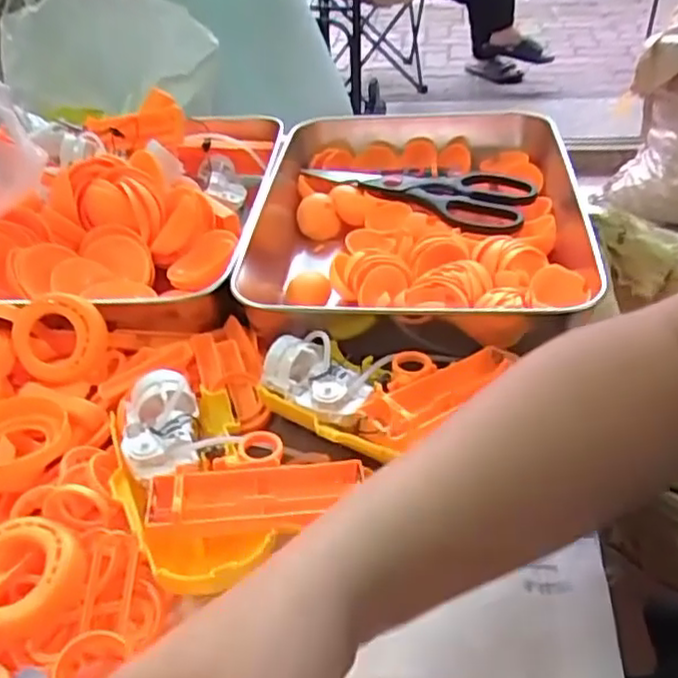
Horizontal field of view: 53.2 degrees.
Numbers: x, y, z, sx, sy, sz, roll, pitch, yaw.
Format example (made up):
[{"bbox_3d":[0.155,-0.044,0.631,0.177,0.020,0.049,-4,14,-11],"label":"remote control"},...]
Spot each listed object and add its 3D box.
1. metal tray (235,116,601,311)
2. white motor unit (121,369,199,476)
[{"bbox_3d":[0.056,-0.085,0.536,0.257,0.069,0.286,3,40,9],"label":"metal tray"},{"bbox_3d":[-0.099,0.047,0.375,0.039,0.023,0.061,-10,40,-6],"label":"white motor unit"}]

